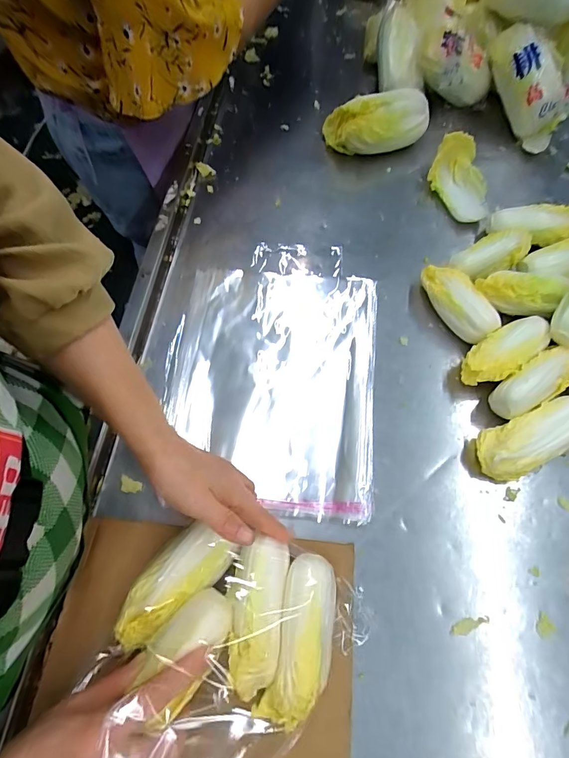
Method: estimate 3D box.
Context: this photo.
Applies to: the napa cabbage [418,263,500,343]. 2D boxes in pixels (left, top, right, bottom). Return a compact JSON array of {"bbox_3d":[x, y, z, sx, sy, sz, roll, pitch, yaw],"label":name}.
[{"bbox_3d":[0.207,-0.094,0.482,0.048,0.048,0.119,-23,67,-10],"label":"napa cabbage"}]

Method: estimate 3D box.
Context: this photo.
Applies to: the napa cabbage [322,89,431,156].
[{"bbox_3d":[0.146,-0.399,0.618,0.155,0.075,0.080,-8,65,-4],"label":"napa cabbage"}]

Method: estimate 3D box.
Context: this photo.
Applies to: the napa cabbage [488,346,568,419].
[{"bbox_3d":[0.279,0.001,0.429,0.114,0.043,0.044,-31,68,-14],"label":"napa cabbage"}]

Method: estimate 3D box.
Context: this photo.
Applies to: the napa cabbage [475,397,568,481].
[{"bbox_3d":[0.263,0.064,0.417,0.128,0.042,0.053,-19,66,-9],"label":"napa cabbage"}]

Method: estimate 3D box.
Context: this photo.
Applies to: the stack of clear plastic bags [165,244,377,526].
[{"bbox_3d":[-0.014,-0.026,0.475,0.240,0.014,0.343,7,65,3],"label":"stack of clear plastic bags"}]

